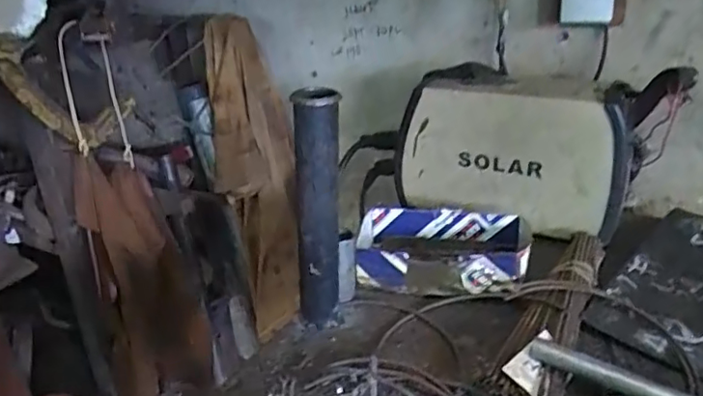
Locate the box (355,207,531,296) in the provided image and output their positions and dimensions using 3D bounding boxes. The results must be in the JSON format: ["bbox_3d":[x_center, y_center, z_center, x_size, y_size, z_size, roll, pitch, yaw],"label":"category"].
[{"bbox_3d":[0.127,0.077,0.849,0.243,0.061,0.143,1,25,11],"label":"box"}]

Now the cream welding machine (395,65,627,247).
[{"bbox_3d":[0.245,-0.073,0.920,0.329,0.223,0.109,12,29,31],"label":"cream welding machine"}]

